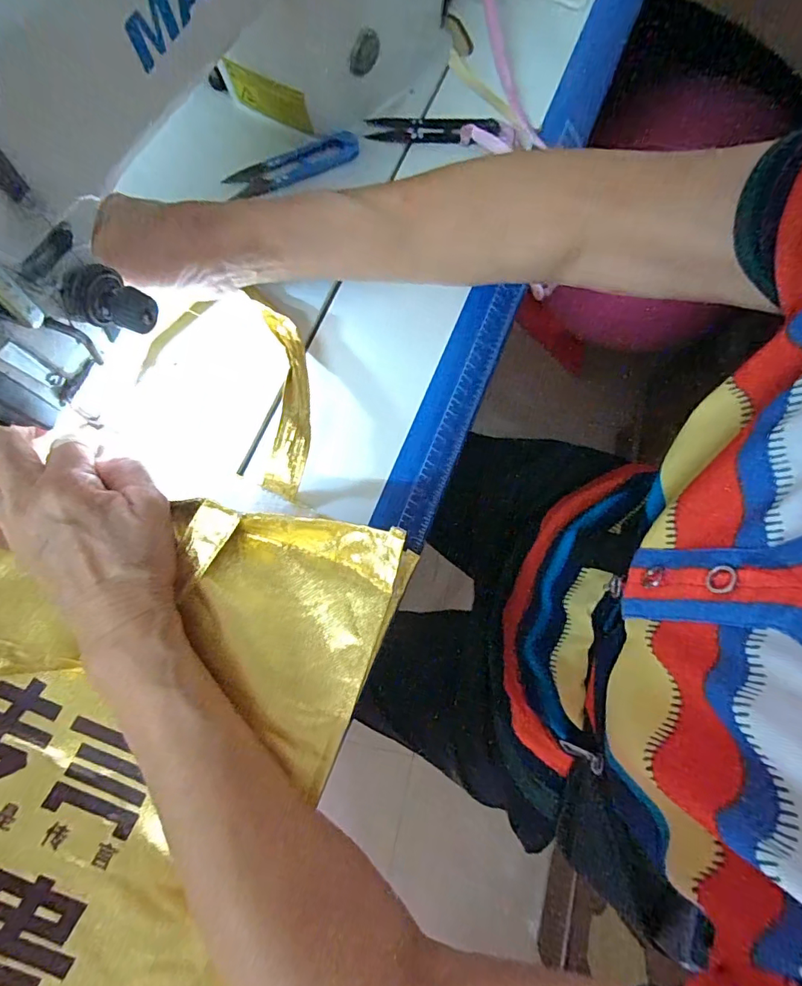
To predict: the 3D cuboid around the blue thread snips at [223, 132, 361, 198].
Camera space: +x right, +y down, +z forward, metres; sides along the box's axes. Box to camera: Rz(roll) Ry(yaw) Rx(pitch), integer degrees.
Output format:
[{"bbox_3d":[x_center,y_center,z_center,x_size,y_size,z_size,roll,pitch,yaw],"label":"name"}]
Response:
[{"bbox_3d":[-0.079,-0.245,0.353,0.098,0.009,0.027,-26,78,-7],"label":"blue thread snips"}]

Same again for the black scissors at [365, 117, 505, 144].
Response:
[{"bbox_3d":[0.025,-0.283,0.367,0.101,0.006,0.023,-1,77,-1],"label":"black scissors"}]

